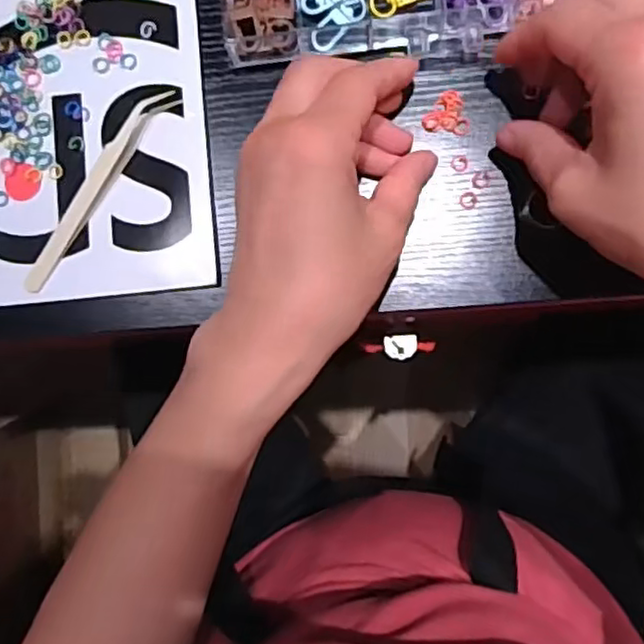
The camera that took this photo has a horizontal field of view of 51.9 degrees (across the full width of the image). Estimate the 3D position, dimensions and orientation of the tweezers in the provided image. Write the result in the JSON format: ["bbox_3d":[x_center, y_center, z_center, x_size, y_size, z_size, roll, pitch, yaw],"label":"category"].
[{"bbox_3d":[-0.114,-0.067,0.333,0.014,0.009,0.120,38,92,4],"label":"tweezers"}]

